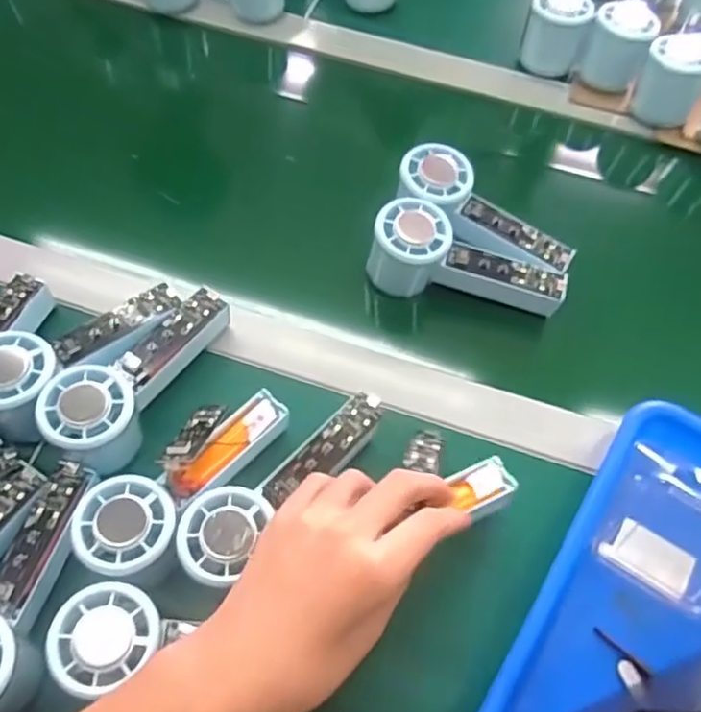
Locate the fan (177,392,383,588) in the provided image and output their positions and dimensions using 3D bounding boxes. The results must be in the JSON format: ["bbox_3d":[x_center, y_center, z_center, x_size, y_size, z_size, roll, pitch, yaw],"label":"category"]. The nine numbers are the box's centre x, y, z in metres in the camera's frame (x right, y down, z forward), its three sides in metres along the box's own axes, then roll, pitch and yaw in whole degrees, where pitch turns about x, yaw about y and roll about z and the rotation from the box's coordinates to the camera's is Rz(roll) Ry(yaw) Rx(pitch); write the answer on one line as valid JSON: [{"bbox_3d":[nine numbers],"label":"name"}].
[{"bbox_3d":[-0.041,0.079,0.411,0.046,0.033,0.155,42,55,18],"label":"fan"}]

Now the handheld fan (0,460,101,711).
[{"bbox_3d":[-0.193,0.136,0.385,0.057,0.055,0.148,16,62,6],"label":"handheld fan"}]

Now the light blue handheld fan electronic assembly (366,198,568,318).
[{"bbox_3d":[0.089,-0.065,0.500,0.145,0.065,0.049,20,63,8],"label":"light blue handheld fan electronic assembly"}]

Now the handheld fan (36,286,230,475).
[{"bbox_3d":[-0.146,0.006,0.448,0.052,0.051,0.147,25,64,11],"label":"handheld fan"}]

